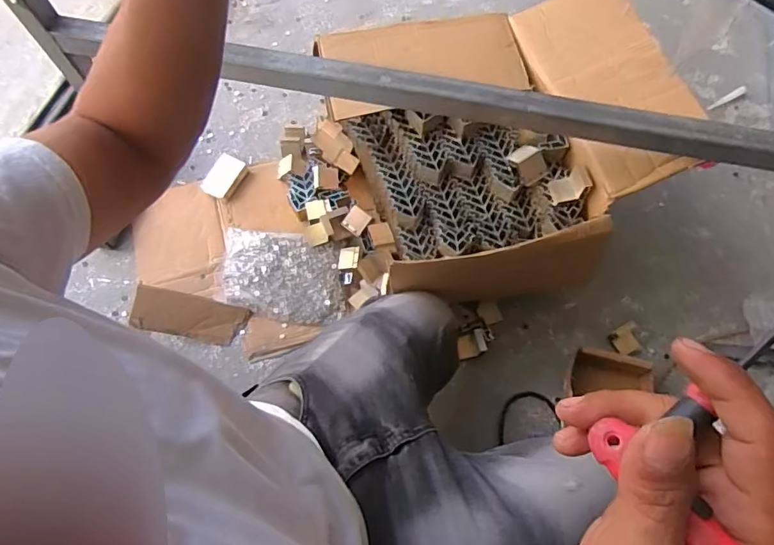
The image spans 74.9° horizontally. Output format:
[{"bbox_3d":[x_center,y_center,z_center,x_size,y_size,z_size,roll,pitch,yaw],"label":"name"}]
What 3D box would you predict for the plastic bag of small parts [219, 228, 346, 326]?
[{"bbox_3d":[-0.201,0.007,0.966,0.246,0.043,0.157,10,68,3],"label":"plastic bag of small parts"}]

